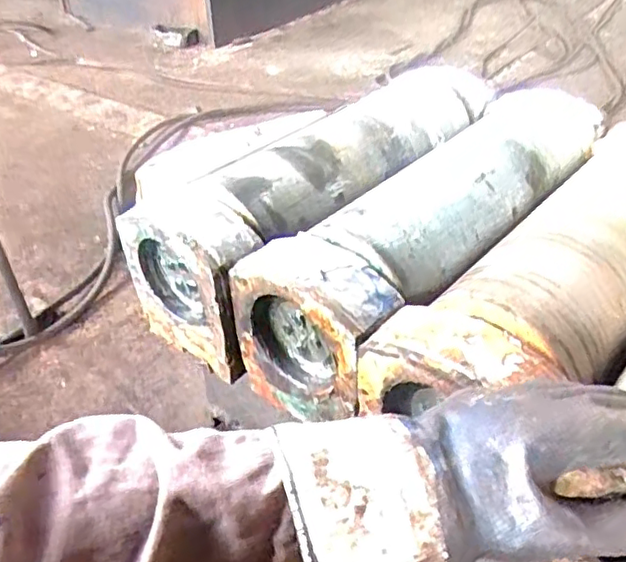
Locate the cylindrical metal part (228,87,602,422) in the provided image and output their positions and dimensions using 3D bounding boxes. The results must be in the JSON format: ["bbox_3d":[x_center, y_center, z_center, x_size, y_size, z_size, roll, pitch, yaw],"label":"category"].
[{"bbox_3d":[0.156,-0.055,0.728,0.152,0.176,0.531,29,46,33],"label":"cylindrical metal part"}]

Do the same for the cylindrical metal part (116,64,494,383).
[{"bbox_3d":[0.032,-0.119,0.793,0.153,0.179,0.543,30,46,34],"label":"cylindrical metal part"}]

